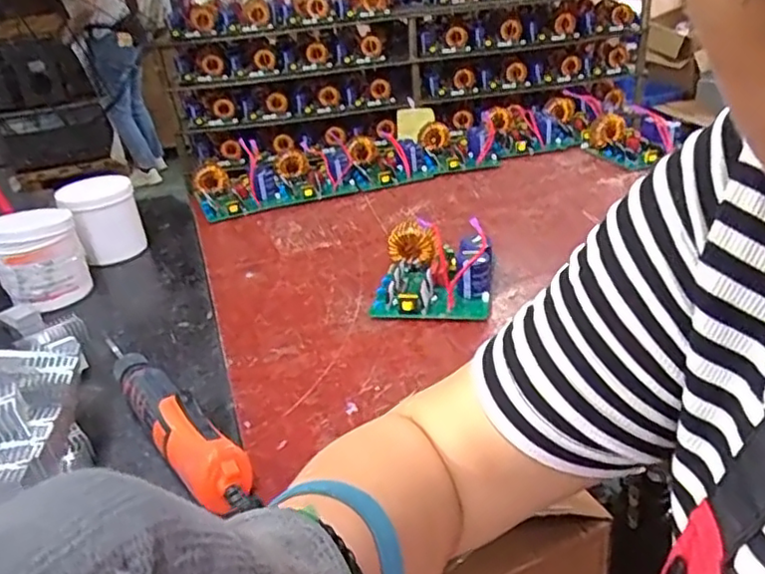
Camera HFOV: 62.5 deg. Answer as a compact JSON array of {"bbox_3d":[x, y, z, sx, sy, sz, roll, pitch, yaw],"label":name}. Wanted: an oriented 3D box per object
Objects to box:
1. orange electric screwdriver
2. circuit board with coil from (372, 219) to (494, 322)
[{"bbox_3d":[-0.174,0.104,0.509,0.039,0.056,0.247,-26,33,-31],"label":"orange electric screwdriver"},{"bbox_3d":[0.053,-0.017,0.672,0.124,0.064,0.111,-1,29,13],"label":"circuit board with coil"}]

